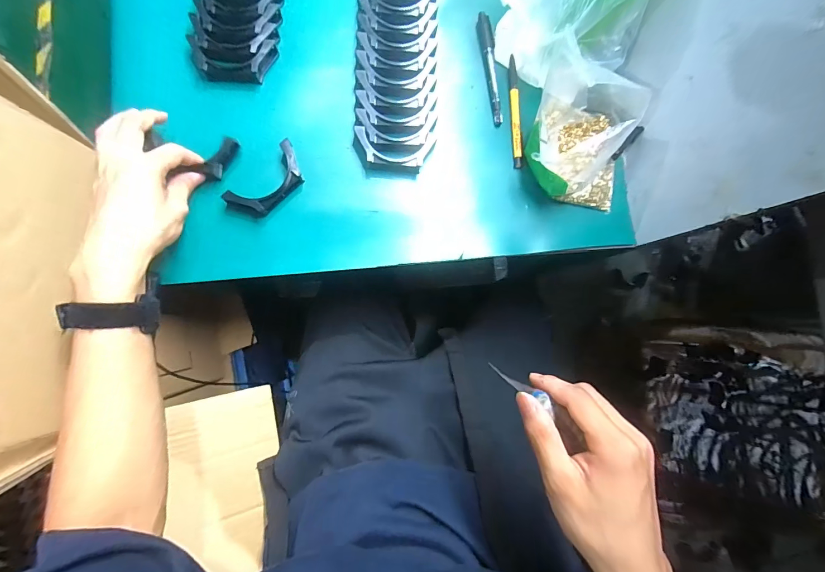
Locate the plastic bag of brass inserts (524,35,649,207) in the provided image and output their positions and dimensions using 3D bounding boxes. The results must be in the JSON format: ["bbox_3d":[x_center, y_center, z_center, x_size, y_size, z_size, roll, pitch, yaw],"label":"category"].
[{"bbox_3d":[0.188,-0.174,0.408,0.110,0.093,0.151,3,84,-4],"label":"plastic bag of brass inserts"}]

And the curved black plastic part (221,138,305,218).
[{"bbox_3d":[-0.156,-0.110,0.409,0.043,0.023,0.094,44,83,1],"label":"curved black plastic part"}]

